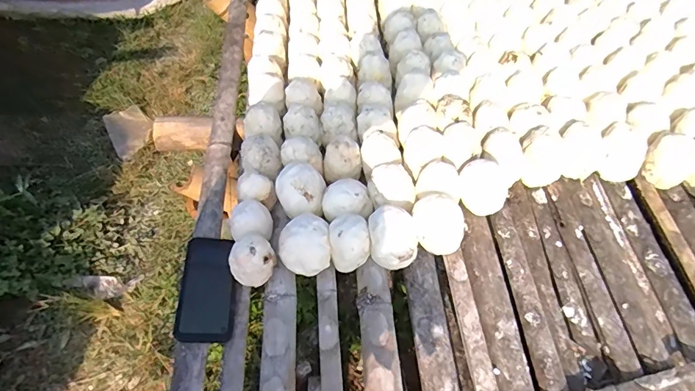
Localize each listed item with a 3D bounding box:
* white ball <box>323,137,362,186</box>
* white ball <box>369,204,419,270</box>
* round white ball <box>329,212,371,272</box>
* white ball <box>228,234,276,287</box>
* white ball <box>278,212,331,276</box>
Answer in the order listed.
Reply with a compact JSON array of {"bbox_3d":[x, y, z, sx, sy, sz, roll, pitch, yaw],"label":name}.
[{"bbox_3d":[-0.010,-0.060,0.736,0.068,0.061,0.059,-5,56,-2],"label":"white ball"},{"bbox_3d":[0.072,0.064,0.642,0.074,0.071,0.072,-1,56,1],"label":"white ball"},{"bbox_3d":[0.002,0.076,0.658,0.060,0.071,0.063,-1,56,1],"label":"round white ball"},{"bbox_3d":[-0.148,0.104,0.640,0.059,0.071,0.061,-1,56,1],"label":"white ball"},{"bbox_3d":[-0.067,0.080,0.659,0.077,0.068,0.083,-1,56,1],"label":"white ball"}]

